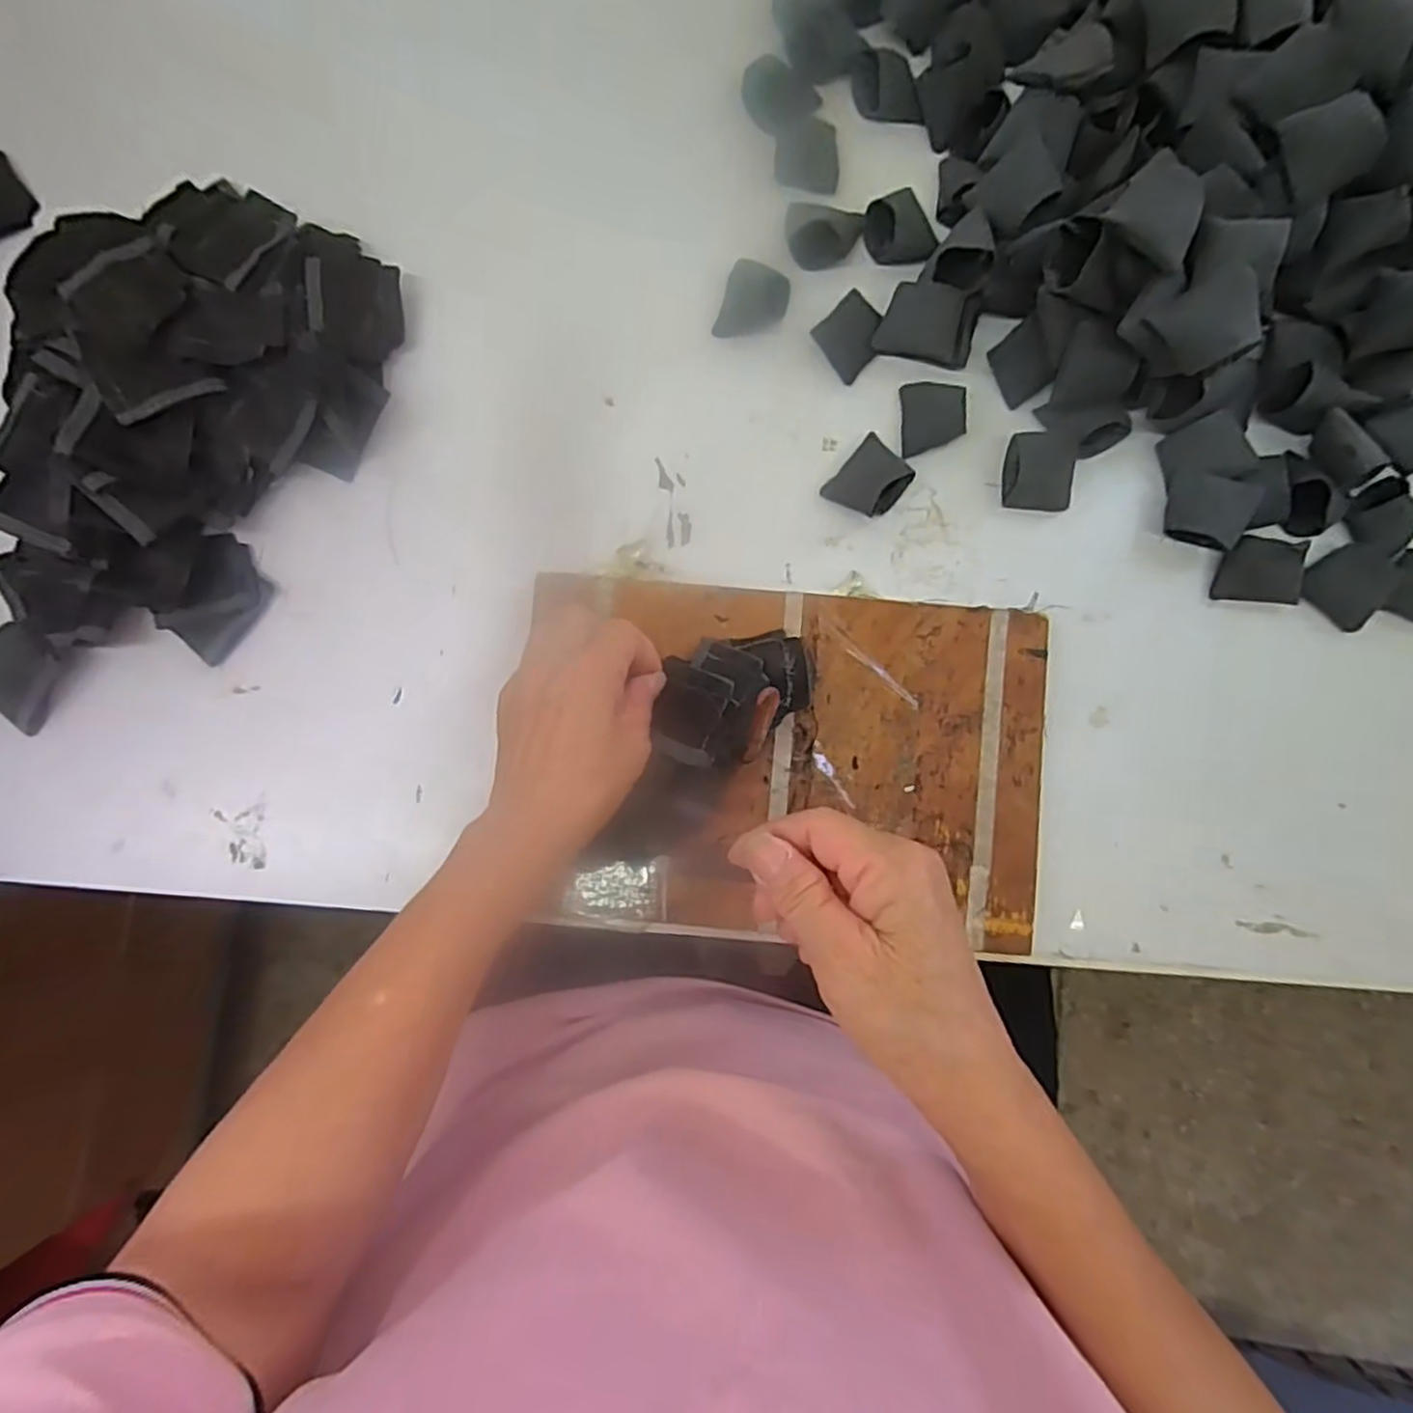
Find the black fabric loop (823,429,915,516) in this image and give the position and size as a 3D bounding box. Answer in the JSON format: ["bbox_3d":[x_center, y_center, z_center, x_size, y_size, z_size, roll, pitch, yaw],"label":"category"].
[{"bbox_3d":[0.090,-0.123,0.401,0.034,0.013,0.040,42,87,3],"label":"black fabric loop"}]

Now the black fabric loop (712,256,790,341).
[{"bbox_3d":[0.027,-0.228,0.413,0.035,0.014,0.042,19,86,2],"label":"black fabric loop"}]

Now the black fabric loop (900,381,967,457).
[{"bbox_3d":[0.126,-0.159,0.404,0.036,0.007,0.039,0,85,0],"label":"black fabric loop"}]

